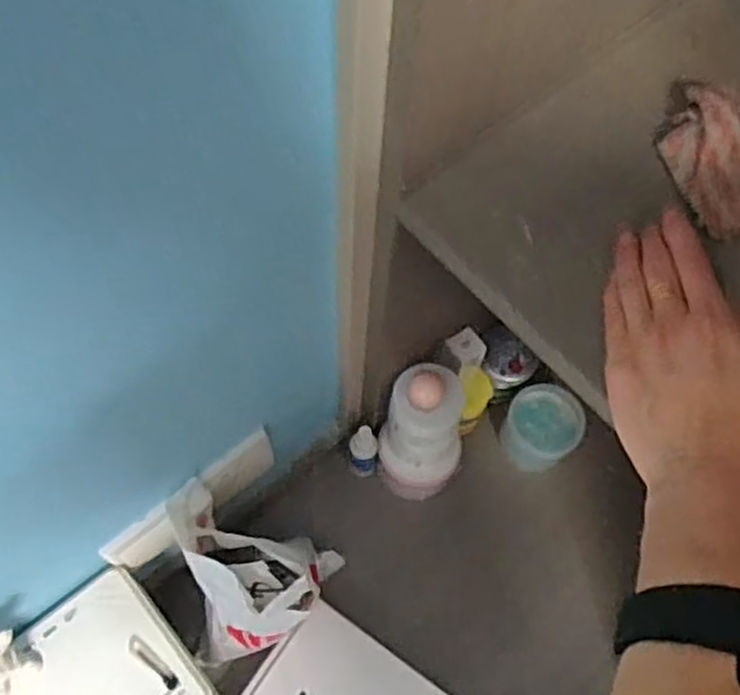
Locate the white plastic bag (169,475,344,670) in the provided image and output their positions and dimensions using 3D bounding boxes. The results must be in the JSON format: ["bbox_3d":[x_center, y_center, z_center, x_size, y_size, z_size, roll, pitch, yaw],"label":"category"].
[{"bbox_3d":[-0.098,0.207,0.685,0.135,0.186,0.134,-5,64,-4],"label":"white plastic bag"}]

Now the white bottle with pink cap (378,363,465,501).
[{"bbox_3d":[0.055,0.082,0.733,0.081,0.171,0.089,1,64,-1],"label":"white bottle with pink cap"}]

